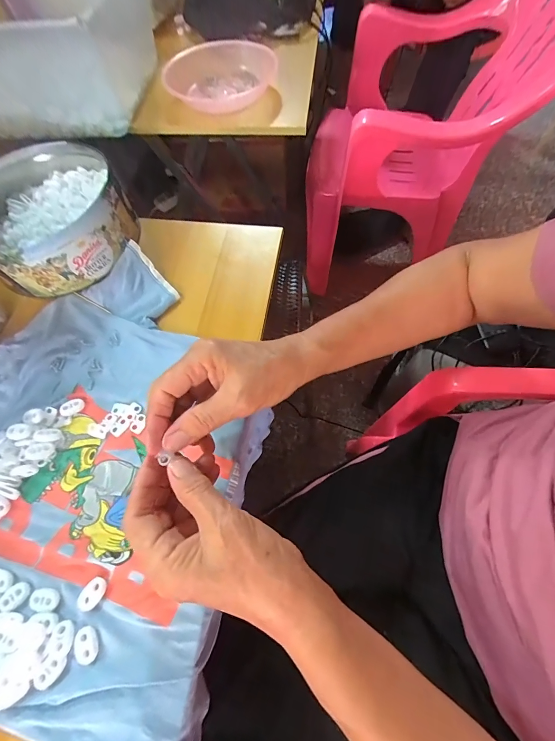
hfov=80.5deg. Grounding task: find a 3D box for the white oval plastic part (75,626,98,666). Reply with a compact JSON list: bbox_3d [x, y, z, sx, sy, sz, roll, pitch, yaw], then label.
[{"bbox_3d":[-0.143,0.206,0.246,0.014,0.006,0.023,-24,66,-11],"label":"white oval plastic part"}]

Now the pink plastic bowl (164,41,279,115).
[{"bbox_3d":[-0.097,-0.500,0.564,0.185,0.048,0.163,-8,64,-1],"label":"pink plastic bowl"}]

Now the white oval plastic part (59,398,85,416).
[{"bbox_3d":[-0.208,0.037,0.332,0.023,0.005,0.015,-25,67,-11],"label":"white oval plastic part"}]

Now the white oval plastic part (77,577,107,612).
[{"bbox_3d":[-0.147,0.177,0.261,0.017,0.005,0.022,32,68,15],"label":"white oval plastic part"}]

